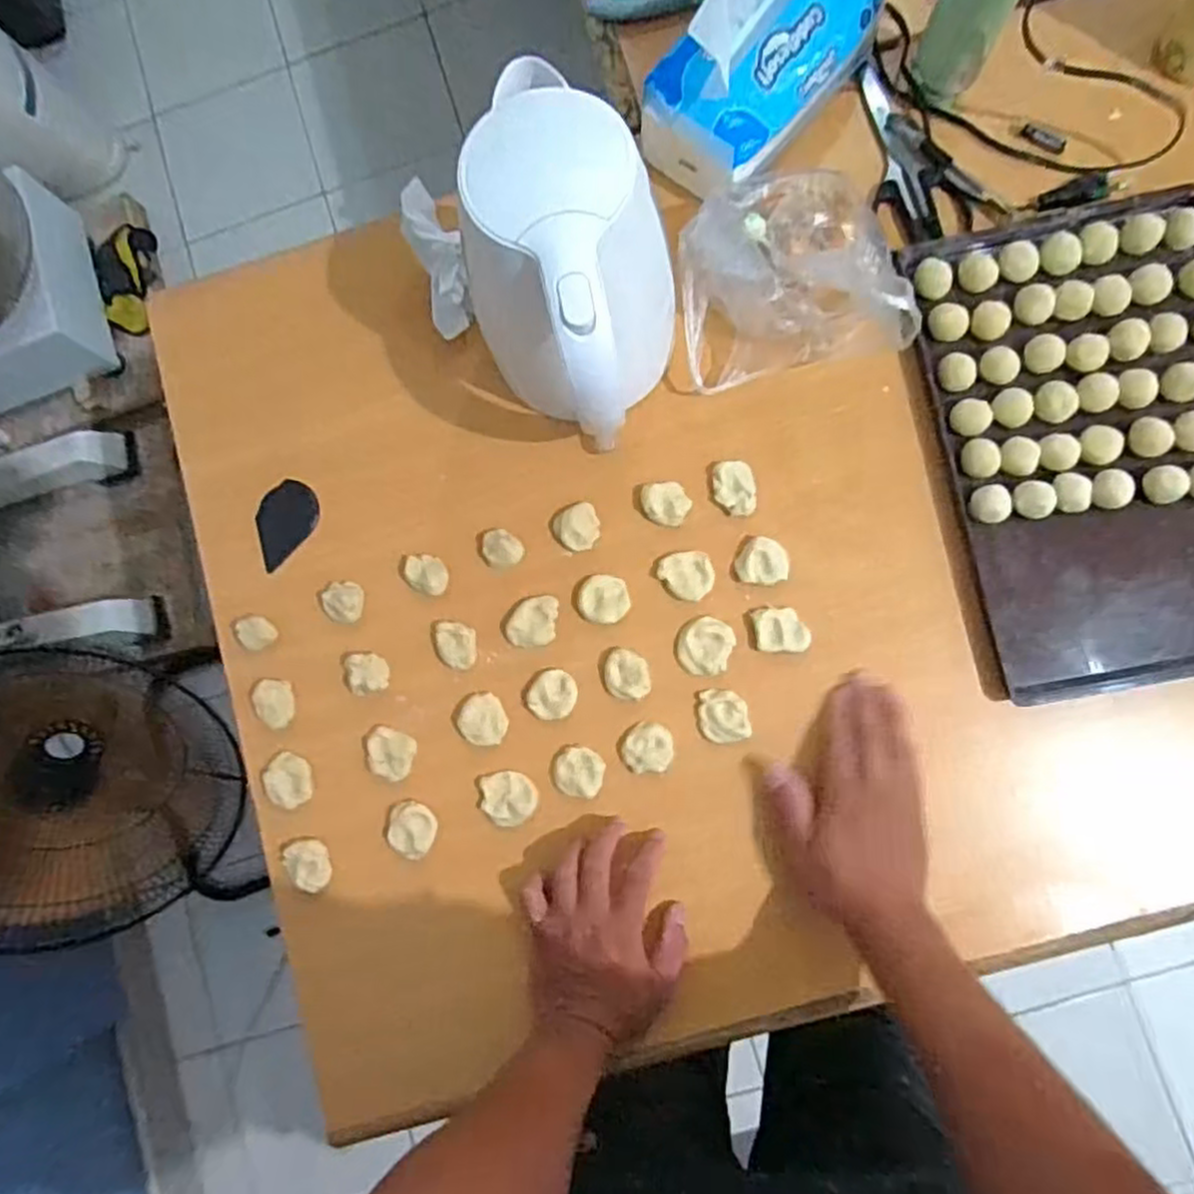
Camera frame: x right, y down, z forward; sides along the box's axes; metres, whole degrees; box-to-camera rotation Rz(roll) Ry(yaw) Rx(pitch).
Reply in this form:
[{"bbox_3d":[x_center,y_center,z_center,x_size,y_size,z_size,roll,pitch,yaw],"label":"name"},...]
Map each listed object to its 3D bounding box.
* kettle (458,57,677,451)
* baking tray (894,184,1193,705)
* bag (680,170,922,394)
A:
[{"bbox_3d":[-0.009,-0.212,0.521,0.128,0.193,0.199,-3,83,4],"label":"kettle"},{"bbox_3d":[0.400,-0.122,0.587,0.238,0.036,0.368,-12,83,3],"label":"baking tray"},{"bbox_3d":[0.150,-0.260,0.592,0.177,0.058,0.154,-11,83,3],"label":"bag"}]

